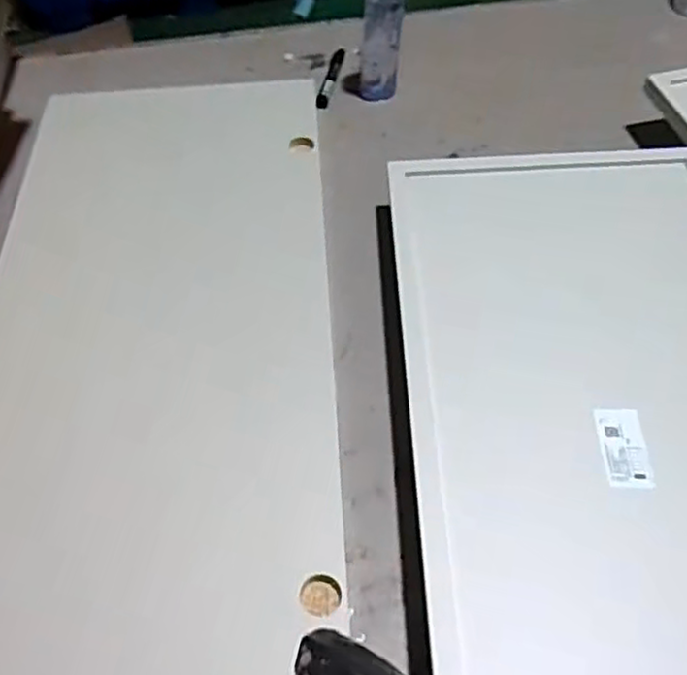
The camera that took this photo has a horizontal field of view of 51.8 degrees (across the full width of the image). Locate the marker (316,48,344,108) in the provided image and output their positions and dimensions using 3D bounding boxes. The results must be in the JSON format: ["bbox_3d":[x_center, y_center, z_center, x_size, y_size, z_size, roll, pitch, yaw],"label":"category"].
[{"bbox_3d":[-0.019,-0.383,1.050,0.018,0.012,0.149,8,55,9],"label":"marker"}]

